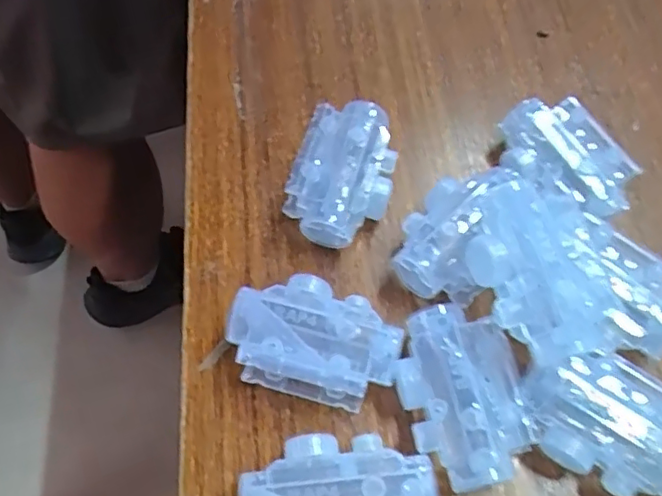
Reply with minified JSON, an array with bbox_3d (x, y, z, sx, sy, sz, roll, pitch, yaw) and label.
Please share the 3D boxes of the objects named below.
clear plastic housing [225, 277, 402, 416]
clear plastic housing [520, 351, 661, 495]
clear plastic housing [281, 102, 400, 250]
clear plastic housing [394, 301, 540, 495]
[{"bbox_3d":[-0.007,0.038,0.244,0.068,0.029,0.045,15,64,6],"label":"clear plastic housing"},{"bbox_3d":[0.107,0.070,0.230,0.068,0.032,0.041,28,66,12],"label":"clear plastic housing"},{"bbox_3d":[0.007,-0.036,0.279,0.044,0.029,0.067,14,64,5],"label":"clear plastic housing"},{"bbox_3d":[0.051,0.059,0.237,0.043,0.030,0.068,-13,65,-8],"label":"clear plastic housing"}]

